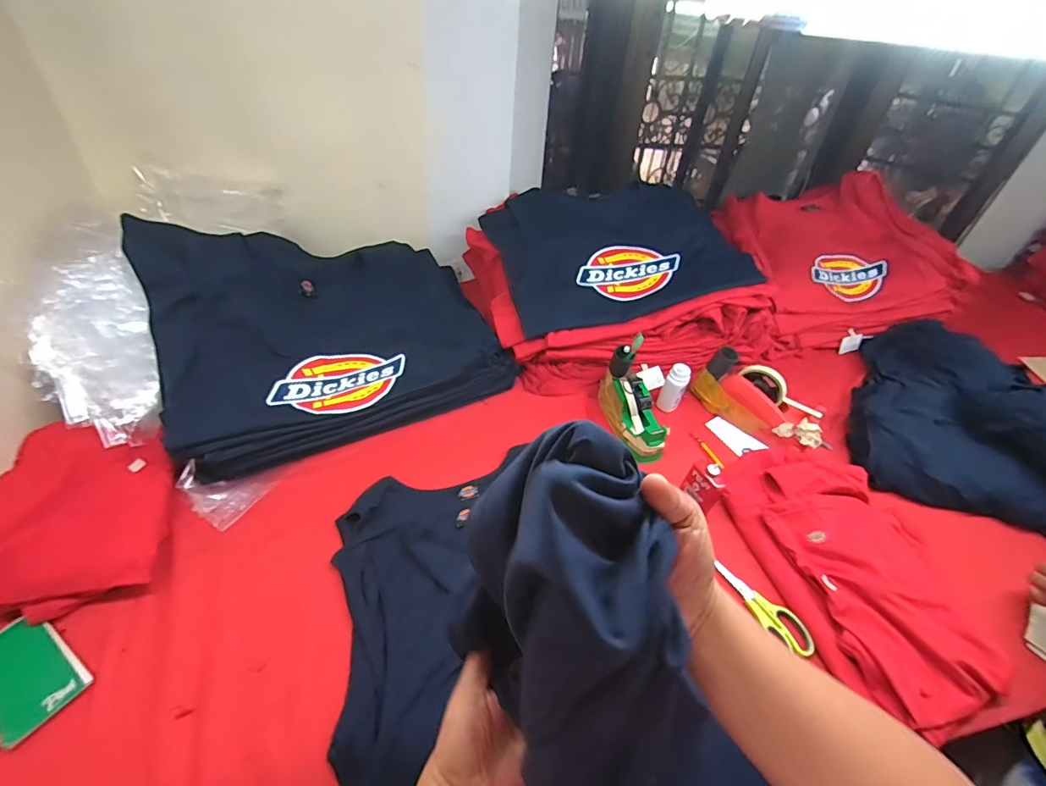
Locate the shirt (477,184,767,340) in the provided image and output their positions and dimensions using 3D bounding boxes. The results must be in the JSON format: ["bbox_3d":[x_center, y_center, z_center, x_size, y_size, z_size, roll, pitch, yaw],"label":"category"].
[{"bbox_3d":[0.190,-0.325,1.010,0.498,0.051,0.381,-16,68,-9],"label":"shirt"}]

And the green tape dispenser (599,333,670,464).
[{"bbox_3d":[0.206,0.018,0.860,0.065,0.160,0.210,-9,73,-17],"label":"green tape dispenser"}]

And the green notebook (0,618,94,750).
[{"bbox_3d":[-0.577,0.326,0.547,0.134,0.015,0.084,26,46,20],"label":"green notebook"}]

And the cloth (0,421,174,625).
[{"bbox_3d":[-0.597,0.163,0.642,0.199,0.040,0.242,11,46,-22],"label":"cloth"}]

